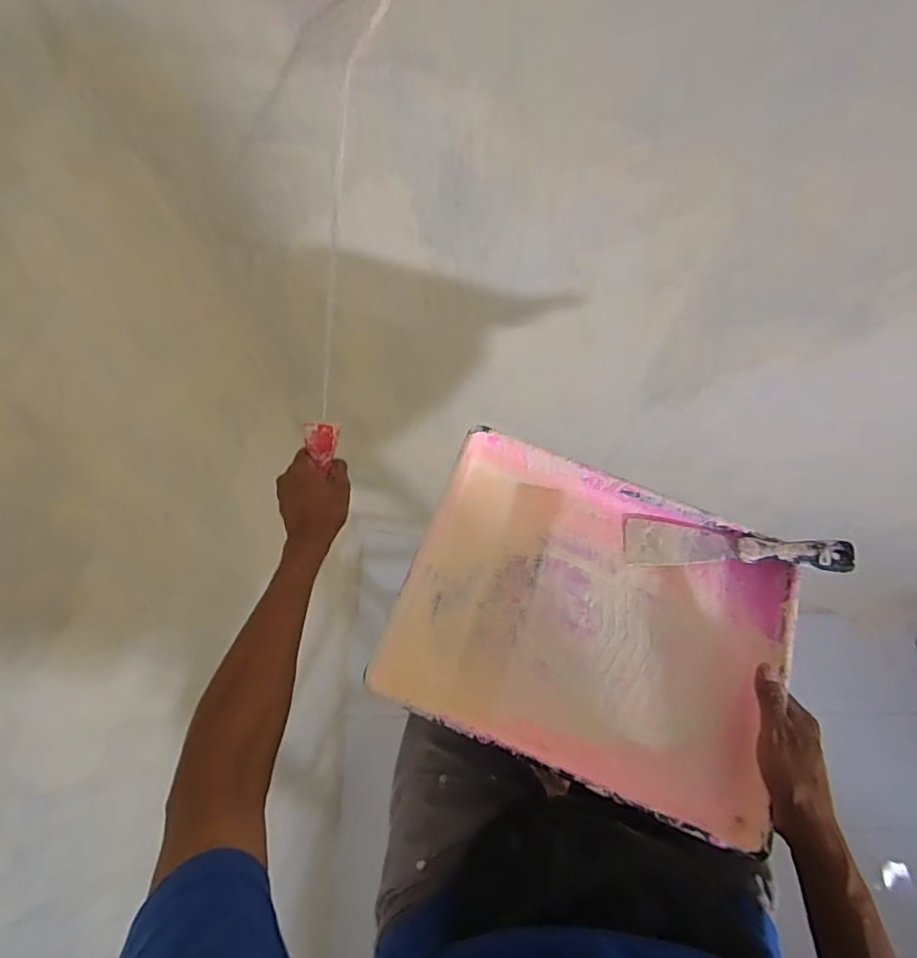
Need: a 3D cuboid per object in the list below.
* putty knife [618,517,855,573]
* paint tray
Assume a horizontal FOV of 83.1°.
[{"bbox_3d":[0.274,0.069,0.517,0.202,0.014,0.046,2,70,17],"label":"putty knife"},{"bbox_3d":[0.126,0.134,0.512,0.351,0.063,0.271,20,72,7],"label":"paint tray"}]

